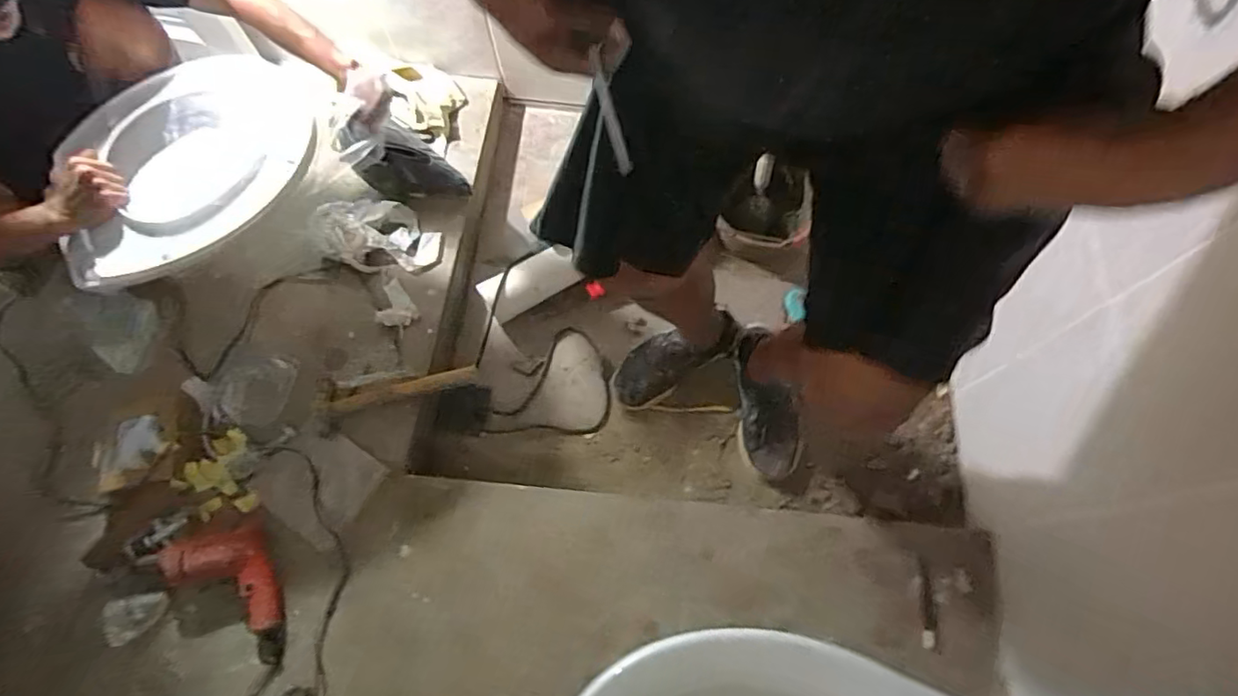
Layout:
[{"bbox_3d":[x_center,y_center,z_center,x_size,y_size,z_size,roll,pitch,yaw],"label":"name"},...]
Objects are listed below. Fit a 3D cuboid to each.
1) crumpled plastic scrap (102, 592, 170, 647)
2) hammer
[{"bbox_3d":[-0.759,0.423,0.916,0.075,0.032,0.065,-13,66,-4],"label":"crumpled plastic scrap"},{"bbox_3d":[-0.413,0.077,1.101,0.283,0.029,0.104,-14,71,-21],"label":"hammer"}]

